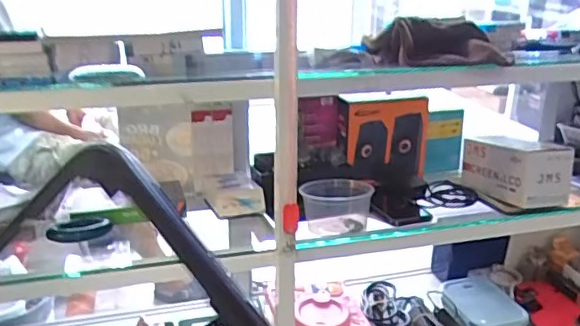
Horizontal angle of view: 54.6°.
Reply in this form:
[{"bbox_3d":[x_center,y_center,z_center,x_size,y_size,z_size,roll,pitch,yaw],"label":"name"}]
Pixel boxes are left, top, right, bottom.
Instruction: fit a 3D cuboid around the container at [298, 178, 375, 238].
[{"bbox_3d":[0.072,0.076,0.884,0.111,0.079,0.088,1,21,1],"label":"container"}]

